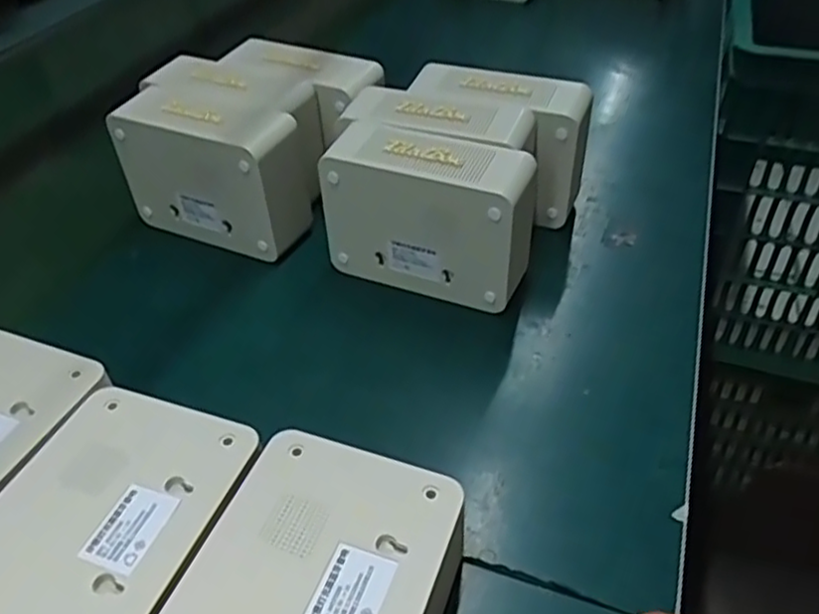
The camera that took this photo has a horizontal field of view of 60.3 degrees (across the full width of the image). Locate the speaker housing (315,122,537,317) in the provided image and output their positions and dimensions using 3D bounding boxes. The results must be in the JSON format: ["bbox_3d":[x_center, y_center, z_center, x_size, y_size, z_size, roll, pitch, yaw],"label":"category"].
[{"bbox_3d":[0.014,-0.064,0.509,0.143,0.111,0.058,15,44,16],"label":"speaker housing"}]

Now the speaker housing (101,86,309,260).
[{"bbox_3d":[-0.152,-0.110,0.560,0.146,0.104,0.068,16,44,17],"label":"speaker housing"}]

